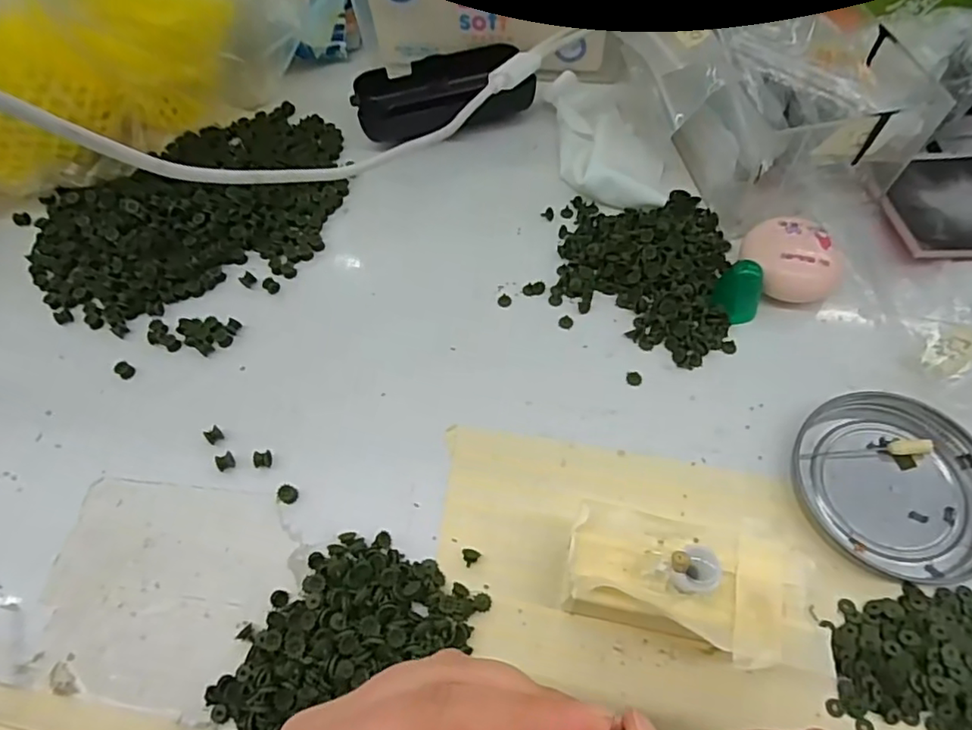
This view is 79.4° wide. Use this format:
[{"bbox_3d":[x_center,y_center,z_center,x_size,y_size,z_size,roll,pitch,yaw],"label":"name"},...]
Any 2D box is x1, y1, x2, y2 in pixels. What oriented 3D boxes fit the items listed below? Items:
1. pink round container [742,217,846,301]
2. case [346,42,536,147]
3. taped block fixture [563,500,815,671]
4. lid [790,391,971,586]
[{"bbox_3d":[0.151,-0.053,0.293,0.042,0.019,0.042,-1,60,3],"label":"pink round container"},{"bbox_3d":[-0.029,-0.176,0.374,0.107,0.030,0.051,-15,61,-5],"label":"case"},{"bbox_3d":[0.071,0.081,0.213,0.084,0.044,0.047,6,61,7],"label":"taped block fixture"},{"bbox_3d":[0.172,0.048,0.246,0.078,0.010,0.074,-1,60,3],"label":"lid"}]

